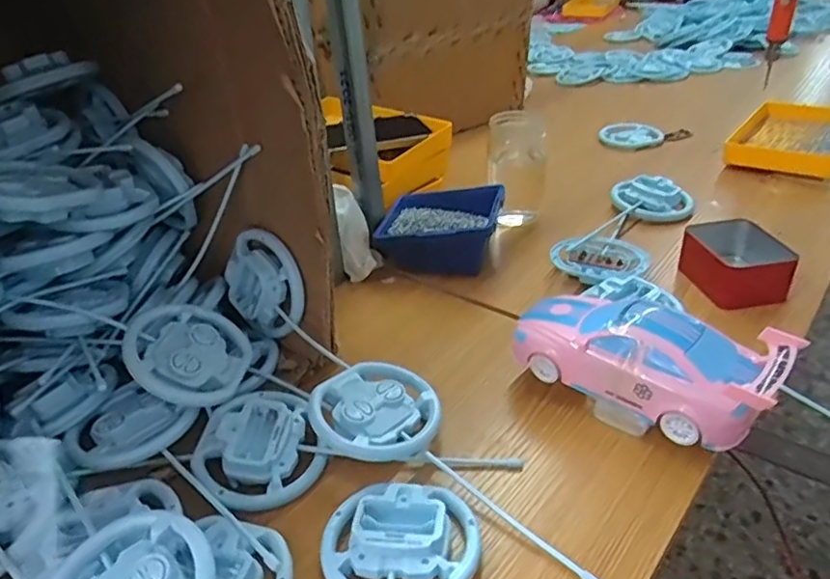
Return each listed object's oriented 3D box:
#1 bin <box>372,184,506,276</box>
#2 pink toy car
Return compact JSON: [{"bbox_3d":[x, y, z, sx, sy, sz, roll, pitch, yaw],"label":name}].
[{"bbox_3d":[0.035,-0.073,0.725,0.144,0.066,0.116,11,36,21],"label":"bin"},{"bbox_3d":[0.176,0.056,0.474,0.197,0.084,0.079,22,41,34],"label":"pink toy car"}]

